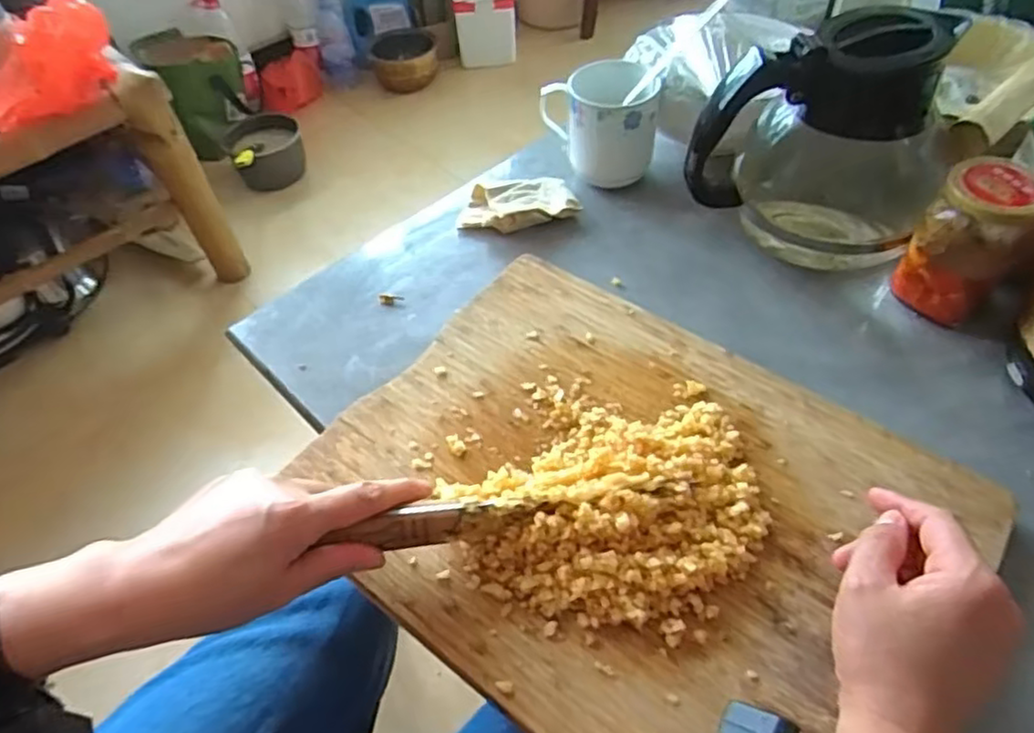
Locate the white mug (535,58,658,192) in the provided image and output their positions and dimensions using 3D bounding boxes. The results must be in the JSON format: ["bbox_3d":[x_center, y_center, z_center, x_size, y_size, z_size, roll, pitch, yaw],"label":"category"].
[{"bbox_3d":[0.081,-0.217,0.621,0.084,0.097,0.085,-21,53,-12],"label":"white mug"}]

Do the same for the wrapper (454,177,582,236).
[{"bbox_3d":[0.000,-0.145,0.615,0.103,0.025,0.054,-8,51,-2],"label":"wrapper"}]

